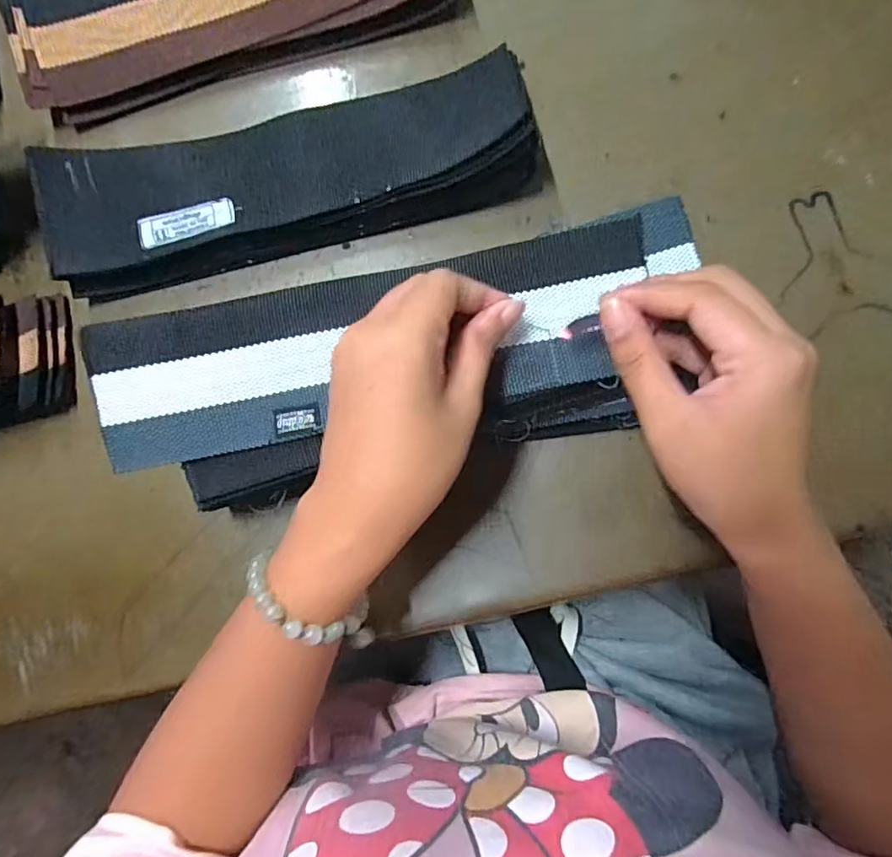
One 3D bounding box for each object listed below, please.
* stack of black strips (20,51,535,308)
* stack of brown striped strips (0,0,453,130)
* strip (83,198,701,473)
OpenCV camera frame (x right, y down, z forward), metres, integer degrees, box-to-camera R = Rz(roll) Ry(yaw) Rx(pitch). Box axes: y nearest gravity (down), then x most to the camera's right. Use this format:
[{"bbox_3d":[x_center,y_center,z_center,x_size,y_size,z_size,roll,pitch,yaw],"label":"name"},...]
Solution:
[{"bbox_3d":[-0.095,-0.150,0.335,0.300,0.042,0.090,-11,81,4],"label":"stack of black strips"},{"bbox_3d":[-0.142,-0.286,0.361,0.295,0.034,0.094,-15,81,3],"label":"stack of brown striped strips"},{"bbox_3d":[-0.023,-0.043,0.270,0.298,0.027,0.078,-13,81,1],"label":"strip"}]

